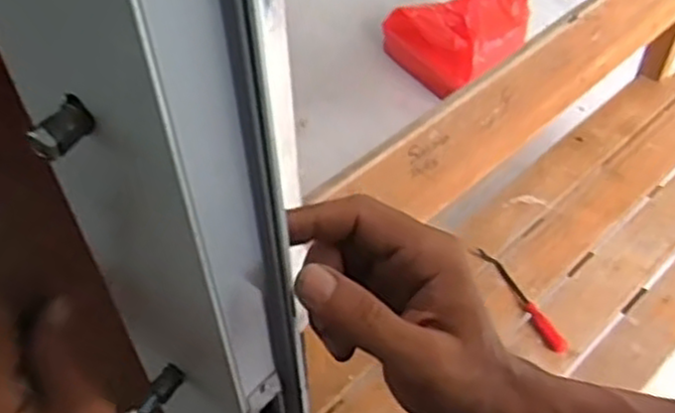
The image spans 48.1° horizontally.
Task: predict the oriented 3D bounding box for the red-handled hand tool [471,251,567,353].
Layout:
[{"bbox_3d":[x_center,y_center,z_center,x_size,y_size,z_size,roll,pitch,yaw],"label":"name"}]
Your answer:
[{"bbox_3d":[0.294,0.145,1.217,0.032,0.018,0.218,-23,54,-20],"label":"red-handled hand tool"}]

